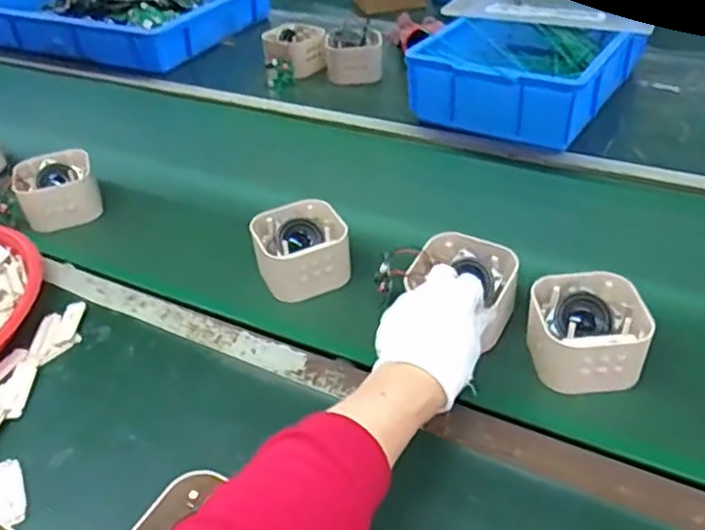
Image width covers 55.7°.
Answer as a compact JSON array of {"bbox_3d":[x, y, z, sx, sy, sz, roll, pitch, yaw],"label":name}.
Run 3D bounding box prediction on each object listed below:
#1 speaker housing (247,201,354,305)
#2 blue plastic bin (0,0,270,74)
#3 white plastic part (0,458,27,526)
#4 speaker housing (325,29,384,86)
[{"bbox_3d":[-0.052,-0.016,0.687,0.089,0.056,0.083,-12,38,-10],"label":"speaker housing"},{"bbox_3d":[-0.491,-0.522,1.335,0.581,0.099,0.353,12,41,20],"label":"blue plastic bin"},{"bbox_3d":[-0.263,0.173,0.512,0.020,0.007,0.062,-22,44,-17],"label":"white plastic part"},{"bbox_3d":[0.002,-0.339,1.084,0.093,0.064,0.071,-2,38,3],"label":"speaker housing"}]

